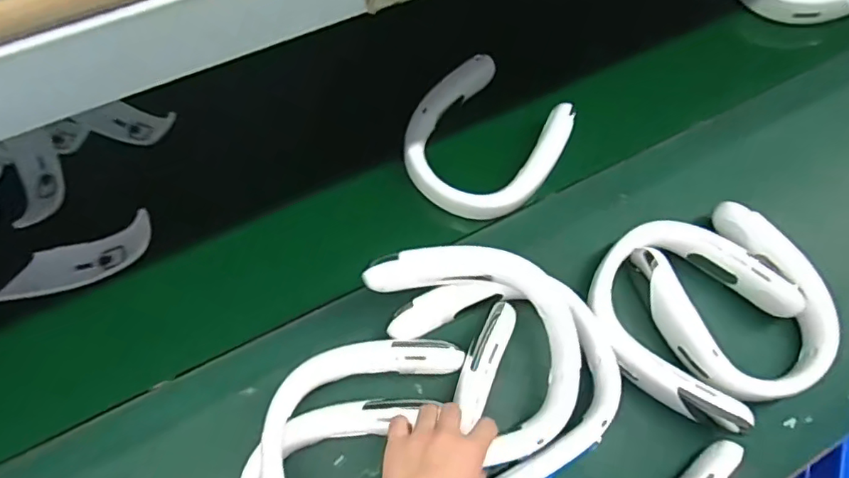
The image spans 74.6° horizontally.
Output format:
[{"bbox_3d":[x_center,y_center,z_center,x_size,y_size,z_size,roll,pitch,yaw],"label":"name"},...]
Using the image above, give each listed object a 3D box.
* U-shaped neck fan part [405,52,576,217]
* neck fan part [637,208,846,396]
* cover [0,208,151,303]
[{"bbox_3d":[0.074,-0.123,0.694,0.177,0.041,0.197,39,70,12],"label":"U-shaped neck fan part"},{"bbox_3d":[0.341,0.074,0.614,0.171,0.052,0.205,-24,71,-13],"label":"neck fan part"},{"bbox_3d":[-0.382,0.021,0.612,0.173,0.048,0.045,-21,70,-12],"label":"cover"}]

